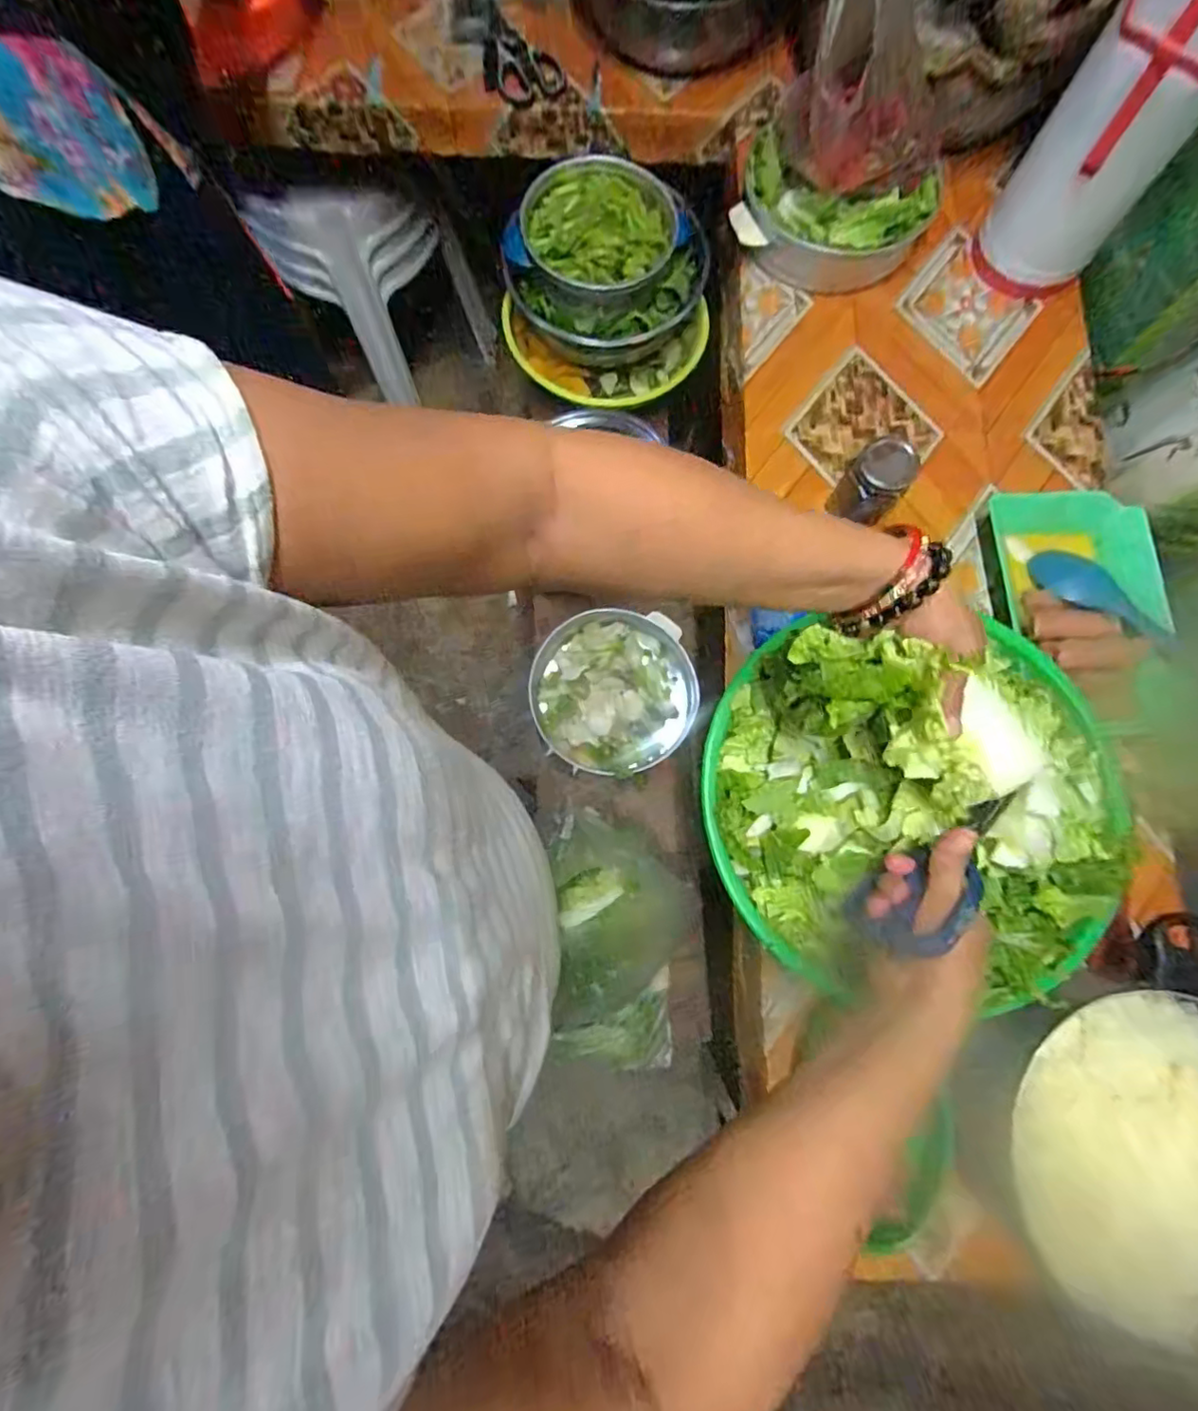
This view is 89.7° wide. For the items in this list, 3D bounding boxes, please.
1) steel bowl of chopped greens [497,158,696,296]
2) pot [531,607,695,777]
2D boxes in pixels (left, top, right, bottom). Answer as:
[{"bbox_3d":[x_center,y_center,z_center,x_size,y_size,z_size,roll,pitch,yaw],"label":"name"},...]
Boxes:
[{"bbox_3d":[-0.006,-0.662,0.832,0.236,0.060,0.207,-12,77,-2],"label":"steel bowl of chopped greens"},{"bbox_3d":[0.020,-0.017,0.896,0.222,0.129,0.237,0,77,0],"label":"pot"}]

